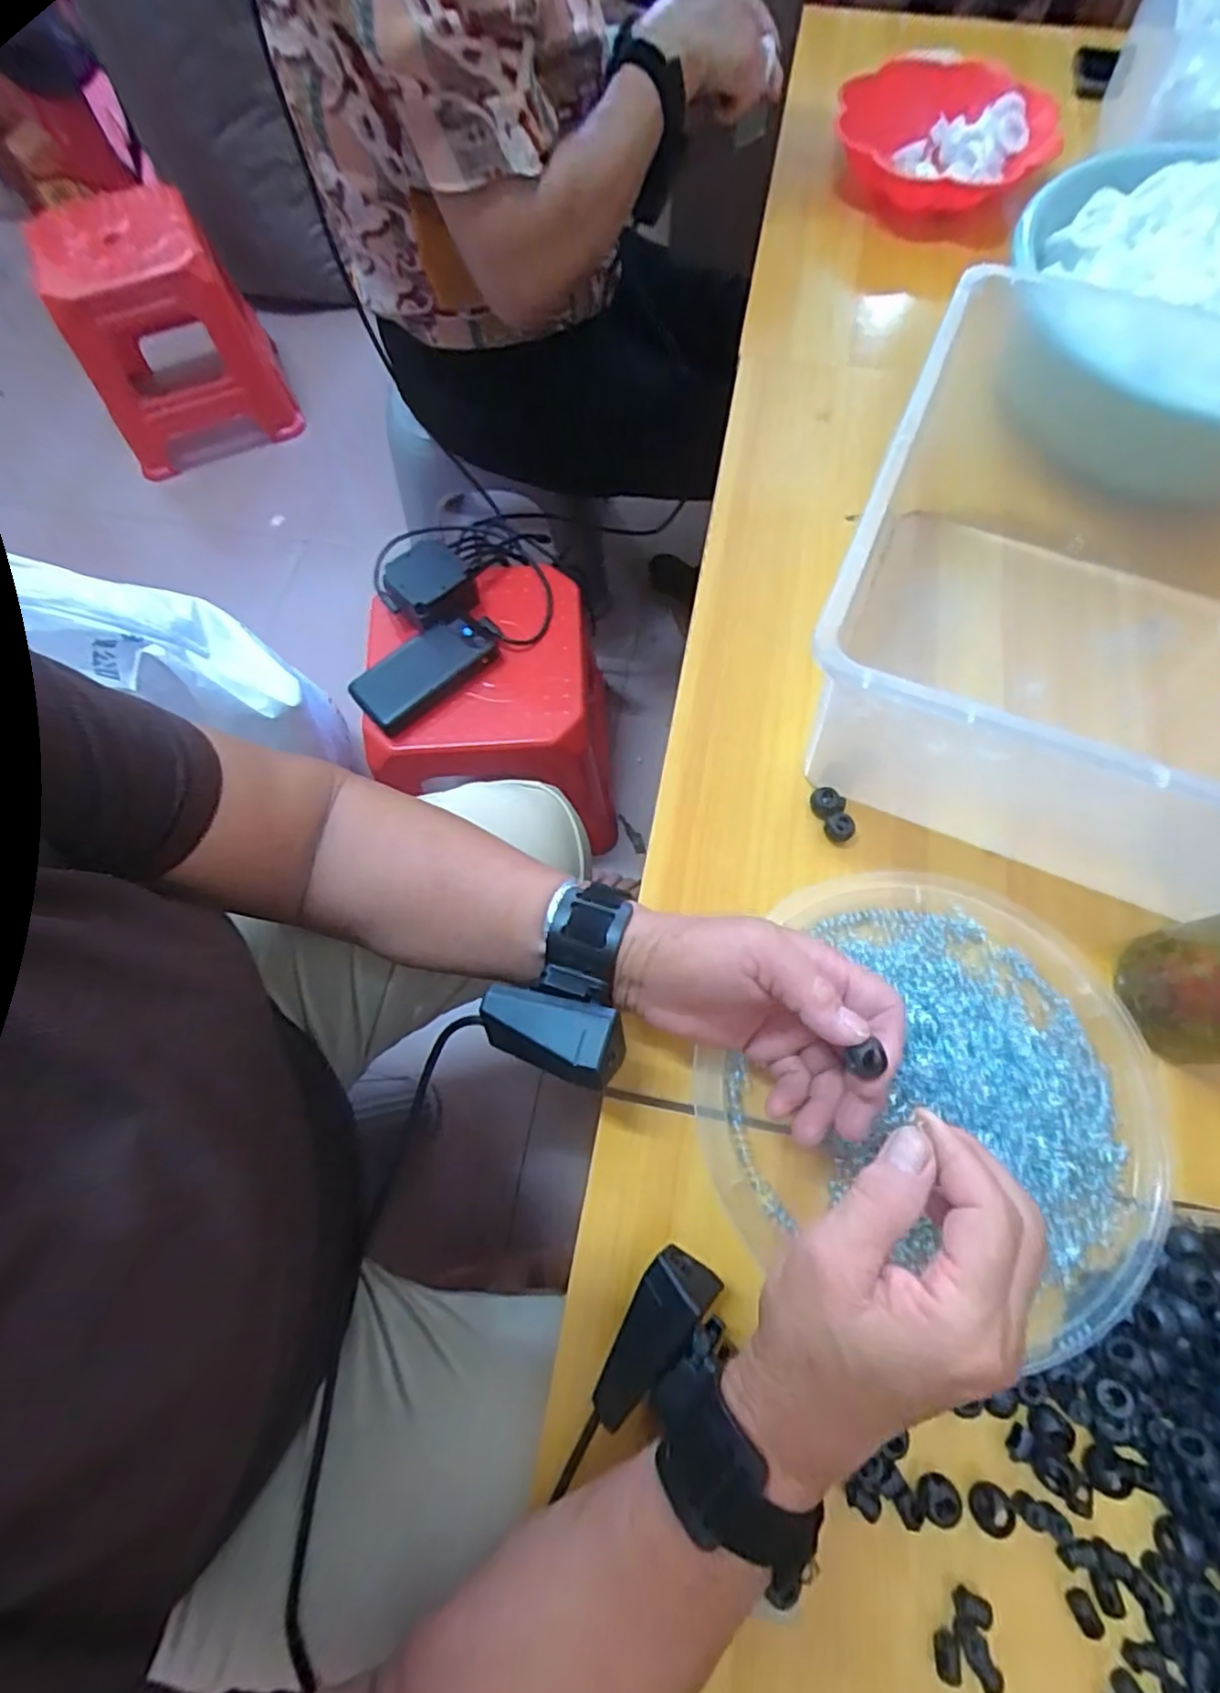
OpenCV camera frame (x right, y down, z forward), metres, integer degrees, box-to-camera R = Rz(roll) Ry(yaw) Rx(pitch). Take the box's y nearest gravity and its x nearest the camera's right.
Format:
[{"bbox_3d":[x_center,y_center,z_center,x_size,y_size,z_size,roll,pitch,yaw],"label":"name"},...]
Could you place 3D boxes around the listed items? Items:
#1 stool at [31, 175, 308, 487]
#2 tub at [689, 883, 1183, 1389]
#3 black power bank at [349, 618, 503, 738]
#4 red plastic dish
[{"bbox_3d":[-0.693,-0.815,1.026,0.256,0.283,0.257,-21,72,-6],"label":"stool"},{"bbox_3d":[0.175,0.119,0.342,0.231,0.044,0.217,0,71,1],"label":"tub"},{"bbox_3d":[-0.195,-0.185,0.694,0.148,0.024,0.065,-38,74,-11],"label":"black power bank"},{"bbox_3d":[0.329,-0.692,0.646,0.203,0.064,0.229,7,71,3],"label":"red plastic dish"}]

